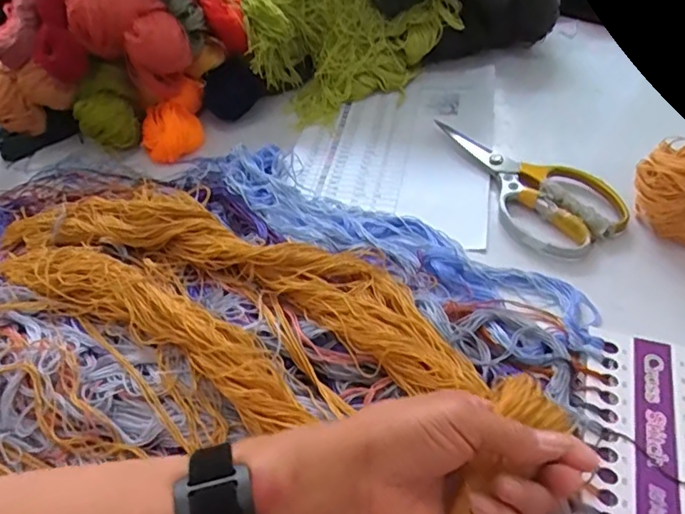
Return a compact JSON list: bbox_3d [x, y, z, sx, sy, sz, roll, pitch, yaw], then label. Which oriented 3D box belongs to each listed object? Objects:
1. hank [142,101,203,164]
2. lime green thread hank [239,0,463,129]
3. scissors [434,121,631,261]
[{"bbox_3d":[-0.200,-0.147,0.638,0.069,0.040,0.075,-19,47,-9],"label":"hank"},{"bbox_3d":[0.003,-0.265,0.656,0.230,0.118,0.155,-31,50,-19],"label":"lime green thread hank"},{"bbox_3d":[0.163,-0.079,0.521,0.091,0.021,0.211,-26,49,-13],"label":"scissors"}]

